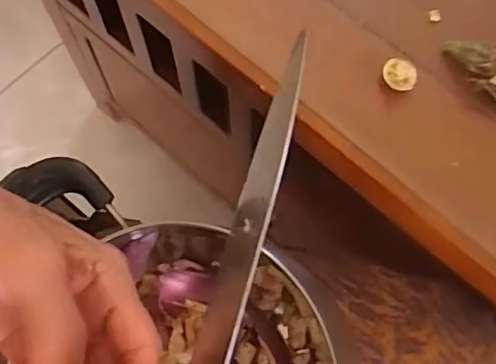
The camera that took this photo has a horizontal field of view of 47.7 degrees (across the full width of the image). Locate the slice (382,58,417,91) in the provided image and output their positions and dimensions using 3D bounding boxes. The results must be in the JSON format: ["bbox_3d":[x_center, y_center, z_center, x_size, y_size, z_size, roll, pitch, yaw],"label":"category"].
[{"bbox_3d":[0.093,-0.065,0.344,0.017,0.011,0.020,-28,72,-11],"label":"slice"}]

